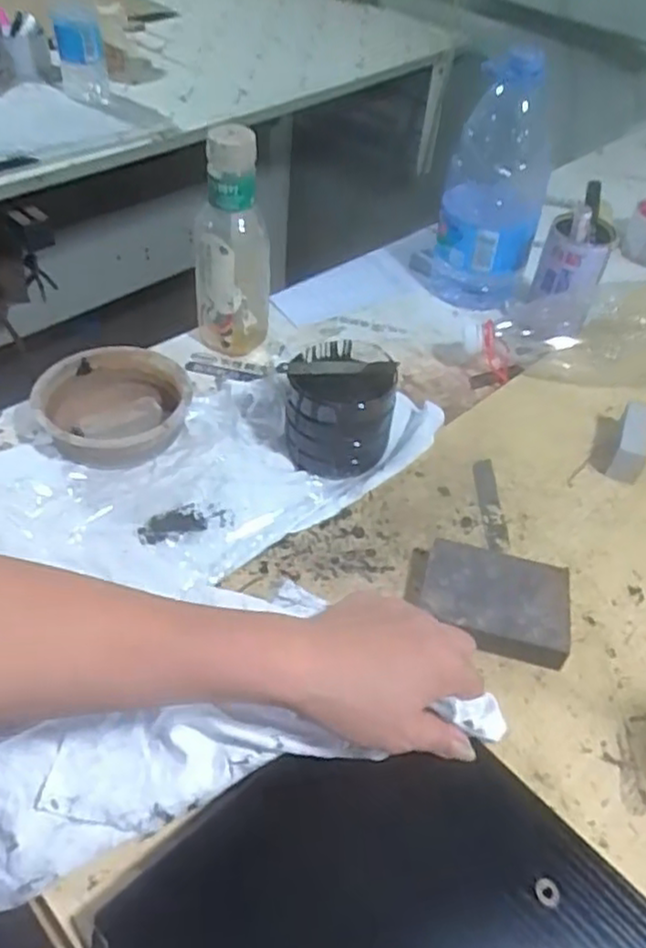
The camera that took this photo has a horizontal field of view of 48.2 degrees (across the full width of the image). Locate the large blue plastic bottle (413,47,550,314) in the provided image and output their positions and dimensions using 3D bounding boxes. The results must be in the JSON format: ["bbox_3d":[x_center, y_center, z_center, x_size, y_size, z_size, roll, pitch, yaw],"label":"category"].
[{"bbox_3d":[0.173,-0.294,0.746,0.124,0.241,0.092,16,47,8],"label":"large blue plastic bottle"}]

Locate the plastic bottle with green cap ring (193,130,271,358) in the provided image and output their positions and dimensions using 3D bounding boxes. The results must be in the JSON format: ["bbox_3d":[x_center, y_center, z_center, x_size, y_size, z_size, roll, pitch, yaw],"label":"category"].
[{"bbox_3d":[-0.083,-0.203,0.652,0.066,0.199,0.055,-2,47,-8],"label":"plastic bottle with green cap ring"}]

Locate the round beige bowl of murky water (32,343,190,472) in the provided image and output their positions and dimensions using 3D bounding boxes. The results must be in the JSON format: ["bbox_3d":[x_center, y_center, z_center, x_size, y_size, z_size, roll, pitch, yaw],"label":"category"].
[{"bbox_3d":[-0.175,-0.059,0.613,0.122,0.036,0.121,3,47,-3],"label":"round beige bowl of murky water"}]

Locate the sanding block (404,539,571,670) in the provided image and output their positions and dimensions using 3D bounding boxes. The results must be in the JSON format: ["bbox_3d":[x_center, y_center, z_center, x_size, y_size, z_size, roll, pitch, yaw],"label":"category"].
[{"bbox_3d":[0.113,0.087,0.500,0.106,0.029,0.073,14,47,6],"label":"sanding block"}]

